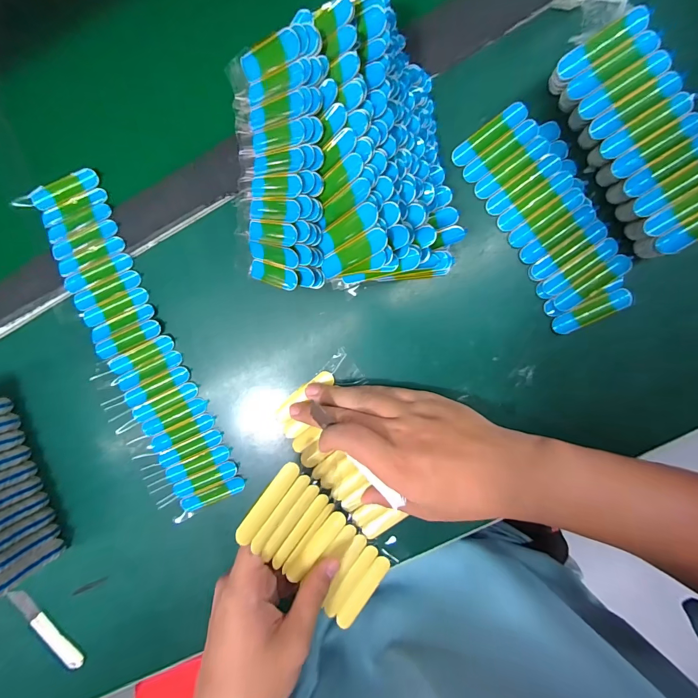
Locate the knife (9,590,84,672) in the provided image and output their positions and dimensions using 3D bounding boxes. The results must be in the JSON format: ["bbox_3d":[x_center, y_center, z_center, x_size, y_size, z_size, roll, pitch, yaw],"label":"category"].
[{"bbox_3d":[-0.292,0.270,0.348,0.016,0.007,0.096,-40,91,7],"label":"knife"}]

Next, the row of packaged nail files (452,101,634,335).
[{"bbox_3d":[0.157,-0.101,0.283,0.071,0.008,0.173,-32,92,6],"label":"row of packaged nail files"}]

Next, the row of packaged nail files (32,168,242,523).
[{"bbox_3d":[-0.186,-0.003,0.318,0.065,0.009,0.306,-24,93,6],"label":"row of packaged nail files"}]

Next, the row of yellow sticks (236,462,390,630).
[{"bbox_3d":[-0.025,0.158,0.291,0.061,0.024,0.143,-50,118,-29],"label":"row of yellow sticks"}]

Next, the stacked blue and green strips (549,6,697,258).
[{"bbox_3d":[0.206,-0.145,0.259,0.066,0.029,0.153,-30,92,6],"label":"stacked blue and green strips"}]

